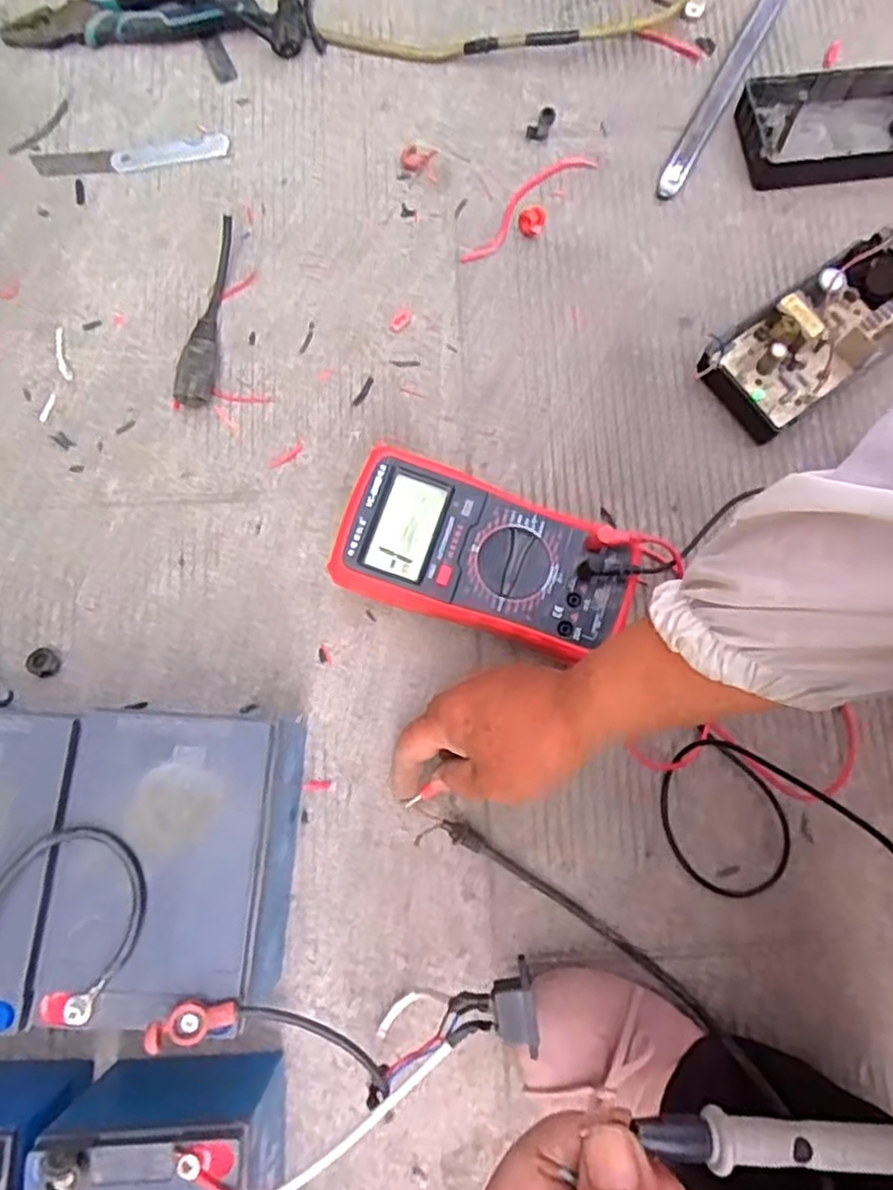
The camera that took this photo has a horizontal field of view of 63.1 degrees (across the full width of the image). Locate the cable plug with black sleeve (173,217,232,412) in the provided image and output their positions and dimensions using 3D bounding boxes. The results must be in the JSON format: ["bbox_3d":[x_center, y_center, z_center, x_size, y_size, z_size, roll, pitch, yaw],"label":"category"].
[{"bbox_3d":[-0.173,-0.207,0.522,0.025,0.021,0.153,3,79,-1],"label":"cable plug with black sleeve"}]

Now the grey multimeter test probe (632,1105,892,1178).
[{"bbox_3d":[0.114,0.148,0.193,0.124,0.008,0.010,7,79,-5],"label":"grey multimeter test probe"}]

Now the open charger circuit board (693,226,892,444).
[{"bbox_3d":[0.257,-0.180,0.507,0.152,0.054,0.073,-36,82,-8],"label":"open charger circuit board"}]

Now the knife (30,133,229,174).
[{"bbox_3d":[-0.240,-0.336,0.555,0.145,0.004,0.025,-9,80,-3],"label":"knife"}]

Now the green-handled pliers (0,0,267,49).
[{"bbox_3d":[-0.245,-0.457,0.563,0.197,0.031,0.050,-4,79,-2],"label":"green-handled pliers"}]

